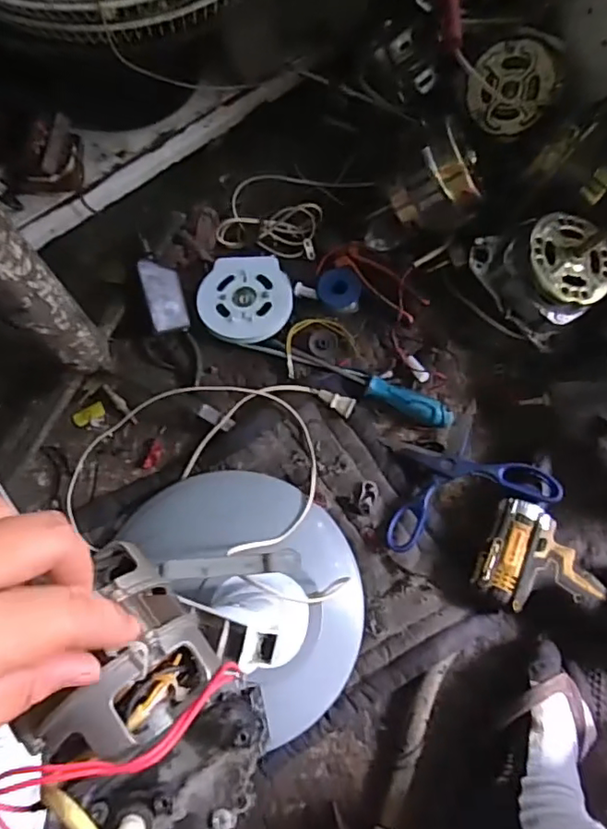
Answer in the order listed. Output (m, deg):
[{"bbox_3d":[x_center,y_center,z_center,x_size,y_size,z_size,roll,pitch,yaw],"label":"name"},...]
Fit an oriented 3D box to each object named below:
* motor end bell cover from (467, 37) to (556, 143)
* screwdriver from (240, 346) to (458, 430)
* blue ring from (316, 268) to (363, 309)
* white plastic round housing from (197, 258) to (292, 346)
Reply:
[{"bbox_3d":[0.273,-0.430,0.753,0.105,0.106,0.030,38,30,-9],"label":"motor end bell cover"},{"bbox_3d":[0.054,-0.043,0.710,0.271,0.026,0.042,19,73,4],"label":"screwdriver"},{"bbox_3d":[0.047,-0.166,0.749,0.057,0.013,0.052,0,72,-1],"label":"blue ring"},{"bbox_3d":[-0.076,-0.153,0.741,0.118,0.013,0.125,0,72,-1],"label":"white plastic round housing"}]

